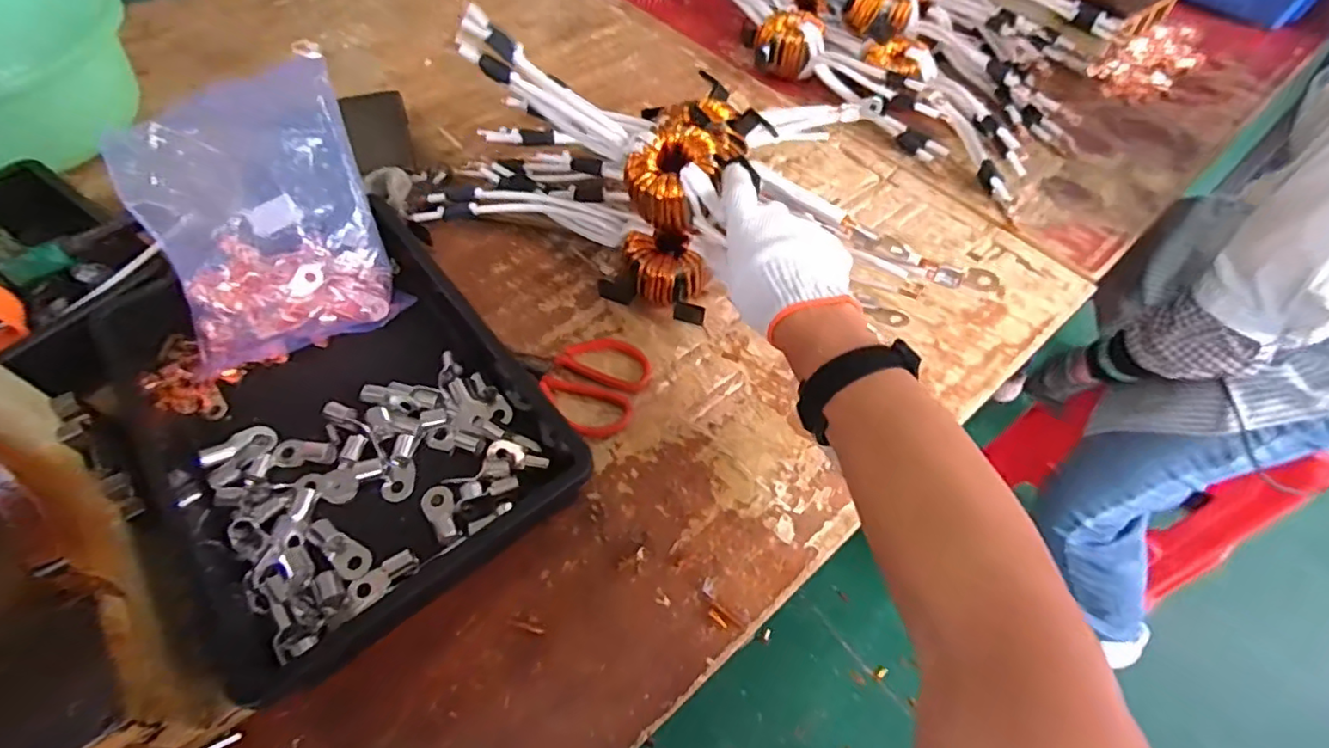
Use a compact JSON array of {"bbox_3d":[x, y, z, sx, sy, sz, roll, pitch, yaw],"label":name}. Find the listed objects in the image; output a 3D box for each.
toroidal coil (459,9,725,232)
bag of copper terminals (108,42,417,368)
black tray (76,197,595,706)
[{"bbox_3d":[-0.070,-0.219,0.544,0.292,0.089,0.078,35,61,13],"label":"toroidal coil"},{"bbox_3d":[-0.334,-0.129,0.504,0.172,0.217,0.064,-23,18,-19],"label":"bag of copper terminals"},{"bbox_3d":[-0.257,0.024,0.477,0.282,0.062,0.359,-34,64,-23],"label":"black tray"}]

